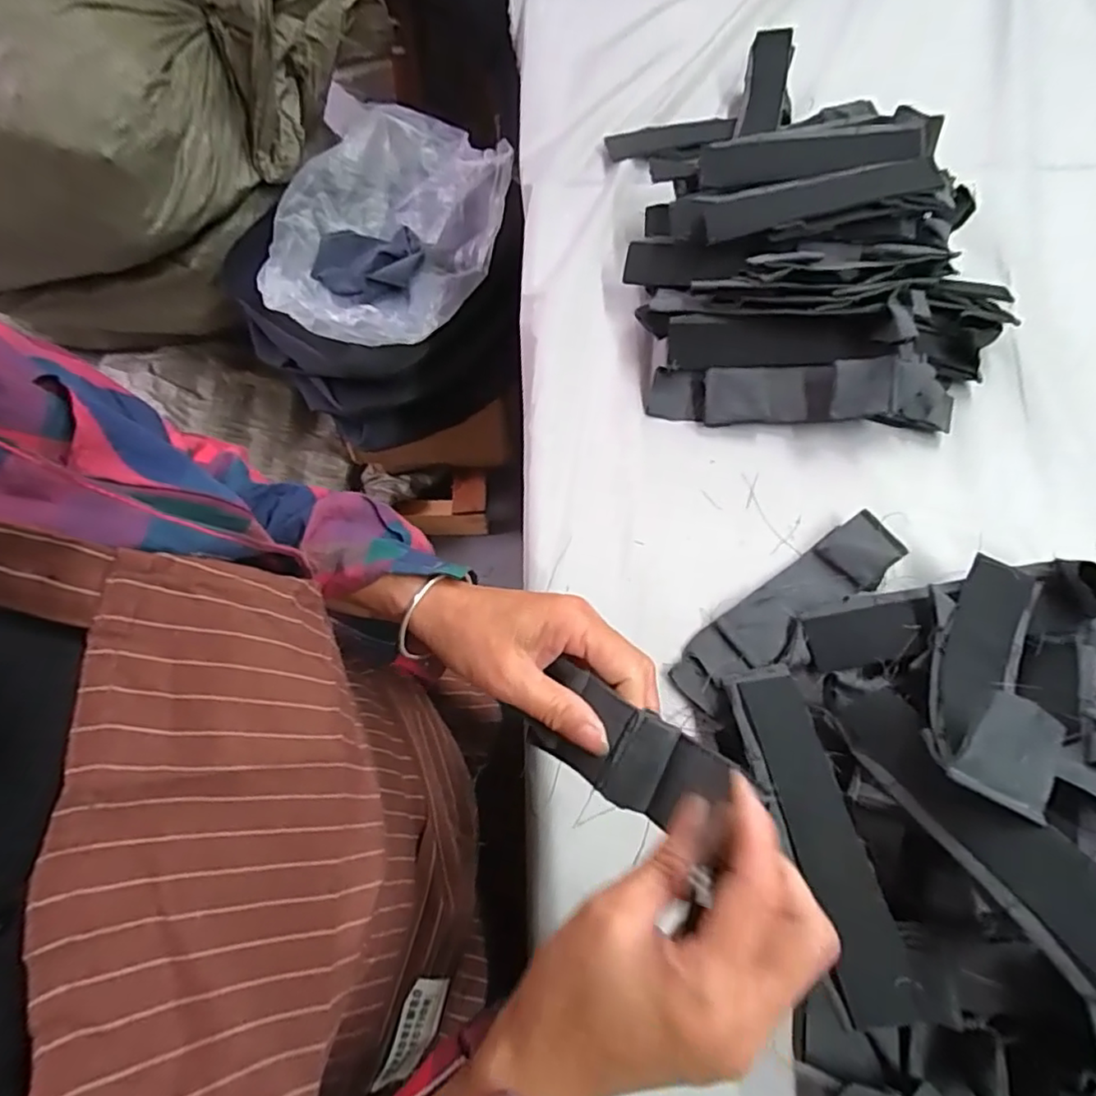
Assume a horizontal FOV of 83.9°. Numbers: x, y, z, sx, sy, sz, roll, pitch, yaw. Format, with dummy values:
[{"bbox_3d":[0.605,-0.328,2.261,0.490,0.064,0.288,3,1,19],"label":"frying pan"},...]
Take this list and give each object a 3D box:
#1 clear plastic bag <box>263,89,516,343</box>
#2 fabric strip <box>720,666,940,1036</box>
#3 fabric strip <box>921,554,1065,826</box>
[{"bbox_3d":[-0.257,-0.490,0.936,0.312,0.116,0.394,24,68,12],"label":"clear plastic bag"},{"bbox_3d":[0.157,0.159,0.357,0.048,0.013,0.191,-8,48,-2],"label":"fabric strip"},{"bbox_3d":[0.268,0.071,0.363,0.047,0.048,0.186,30,43,15],"label":"fabric strip"}]

